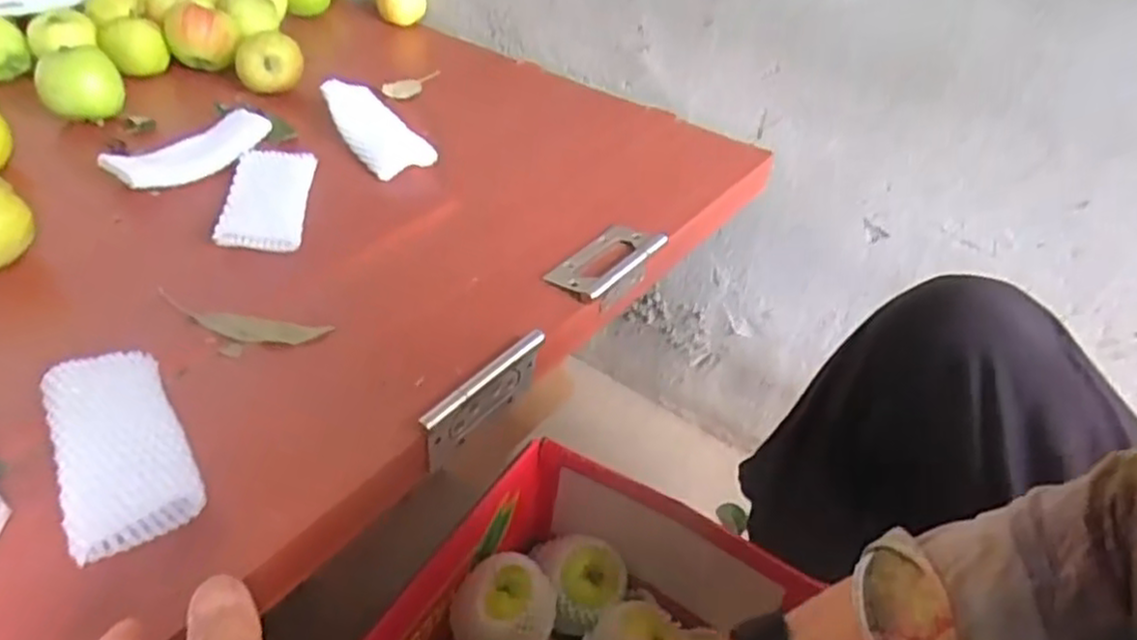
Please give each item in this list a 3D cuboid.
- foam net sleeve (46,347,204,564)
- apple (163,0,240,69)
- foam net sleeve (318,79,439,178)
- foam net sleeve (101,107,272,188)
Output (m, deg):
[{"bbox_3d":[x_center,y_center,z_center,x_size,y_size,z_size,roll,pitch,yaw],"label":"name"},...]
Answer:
[{"bbox_3d":[-0.227,0.060,0.378,0.055,0.032,0.121,-23,42,-24],"label":"foam net sleeve"},{"bbox_3d":[-0.369,-0.289,0.751,0.065,0.059,0.072,-18,40,-19],"label":"apple"},{"bbox_3d":[-0.169,-0.164,0.642,0.053,0.022,0.122,-31,66,-32],"label":"foam net sleeve"},{"bbox_3d":[-0.296,-0.134,0.587,0.051,0.022,0.114,21,44,28],"label":"foam net sleeve"}]

